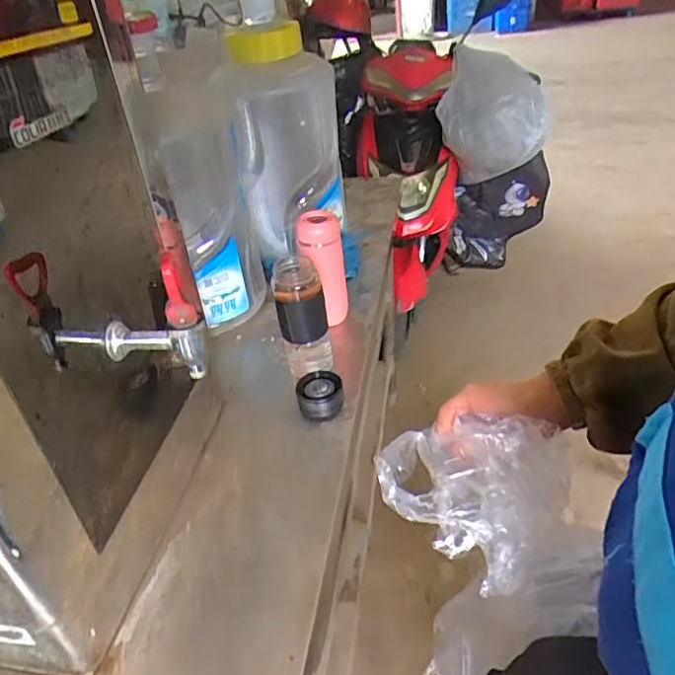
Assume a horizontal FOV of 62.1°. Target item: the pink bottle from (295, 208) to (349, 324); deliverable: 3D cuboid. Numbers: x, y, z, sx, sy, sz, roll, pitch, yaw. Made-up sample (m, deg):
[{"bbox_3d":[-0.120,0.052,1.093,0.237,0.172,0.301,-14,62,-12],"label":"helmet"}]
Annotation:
[{"bbox_3d":[-0.025,-0.120,0.959,0.072,0.187,0.057,-9,35,-5],"label":"pink bottle"}]

